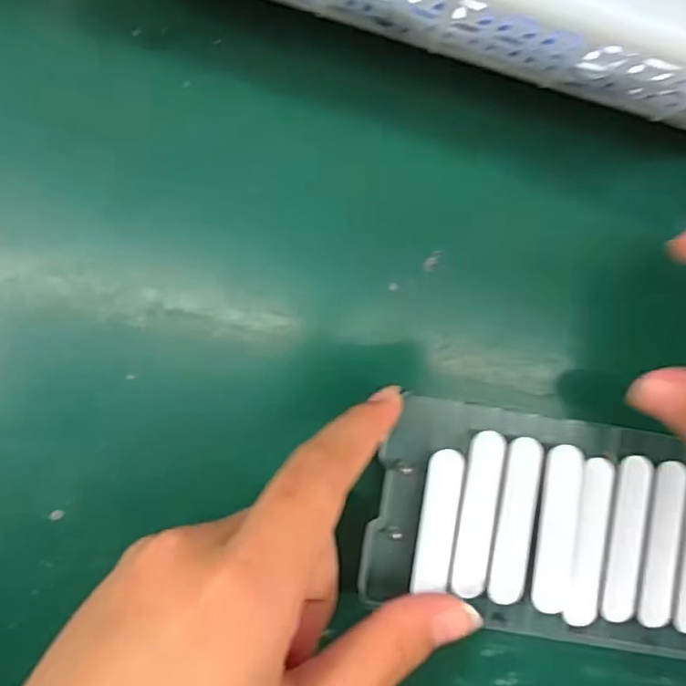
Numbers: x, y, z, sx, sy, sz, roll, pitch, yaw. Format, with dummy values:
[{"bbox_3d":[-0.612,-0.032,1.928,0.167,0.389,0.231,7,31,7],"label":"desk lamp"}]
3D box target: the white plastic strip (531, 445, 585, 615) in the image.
[{"bbox_3d":[0.068,0.059,0.190,0.012,0.004,0.051,8,86,-2],"label":"white plastic strip"}]

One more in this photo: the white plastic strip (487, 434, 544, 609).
[{"bbox_3d":[0.055,0.056,0.190,0.012,0.004,0.051,9,86,-2],"label":"white plastic strip"}]

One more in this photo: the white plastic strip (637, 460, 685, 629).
[{"bbox_3d":[0.102,0.064,0.191,0.011,0.004,0.051,10,86,-2],"label":"white plastic strip"}]

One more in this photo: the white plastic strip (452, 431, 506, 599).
[{"bbox_3d":[0.043,0.054,0.189,0.012,0.004,0.050,9,86,-2],"label":"white plastic strip"}]

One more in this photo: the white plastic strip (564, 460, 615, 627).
[{"bbox_3d":[0.079,0.063,0.190,0.011,0.004,0.051,10,86,-2],"label":"white plastic strip"}]

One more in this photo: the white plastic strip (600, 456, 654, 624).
[{"bbox_3d":[0.091,0.062,0.191,0.011,0.004,0.051,10,86,-2],"label":"white plastic strip"}]

